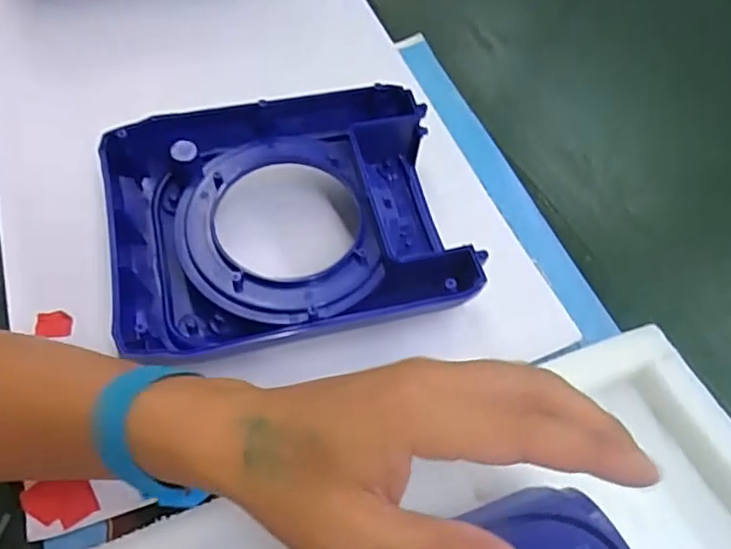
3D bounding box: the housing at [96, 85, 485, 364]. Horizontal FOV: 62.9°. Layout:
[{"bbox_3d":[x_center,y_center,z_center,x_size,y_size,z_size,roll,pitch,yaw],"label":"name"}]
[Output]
[{"bbox_3d":[-0.054,-0.031,0.402,0.223,0.062,0.175,-12,60,-10],"label":"housing"}]

